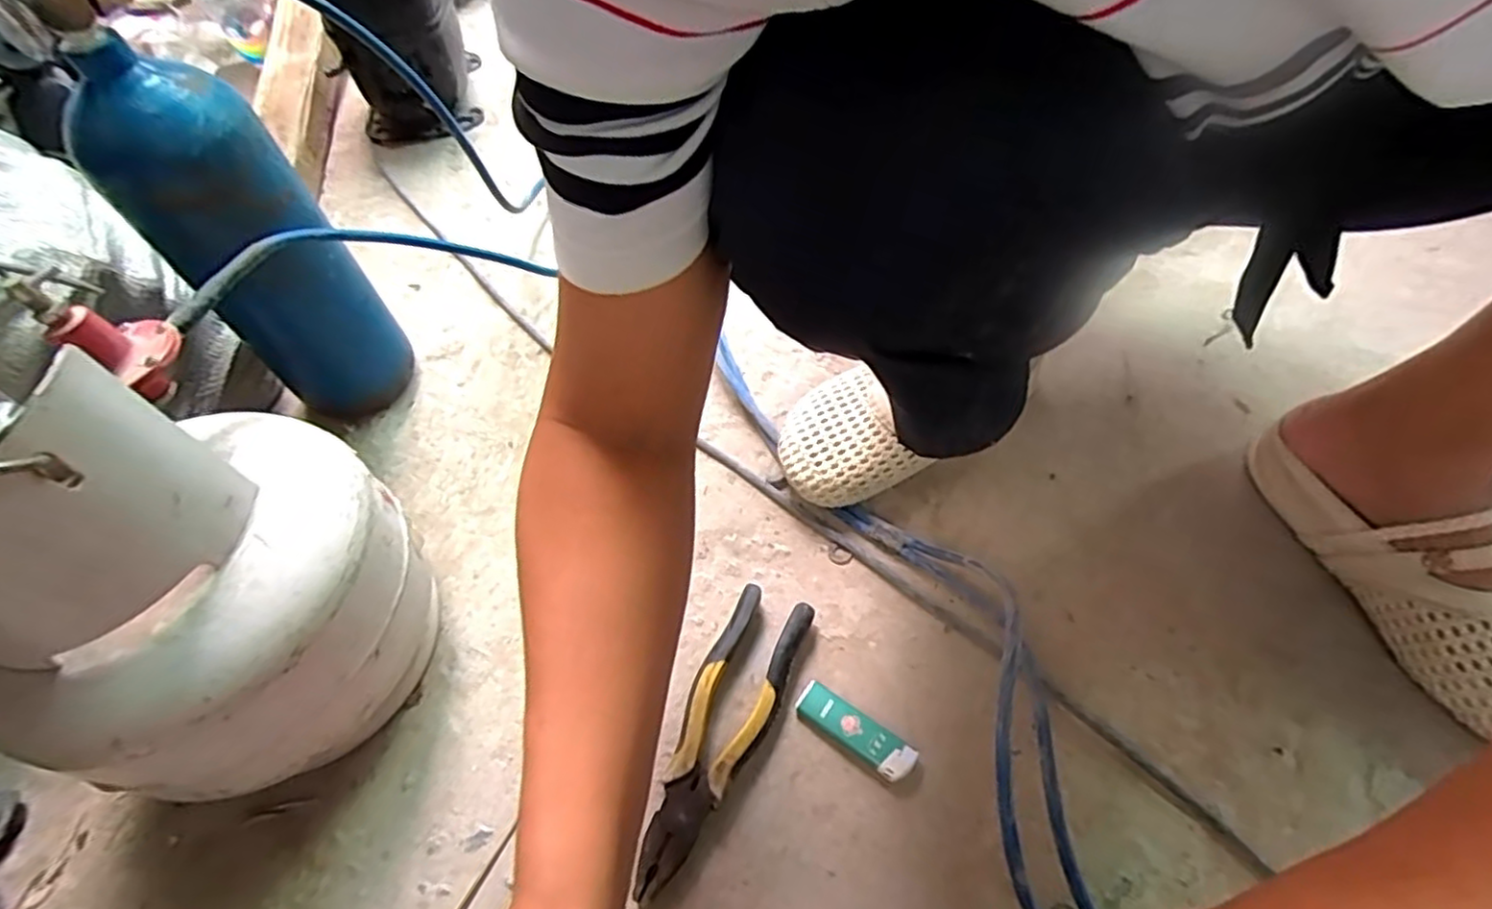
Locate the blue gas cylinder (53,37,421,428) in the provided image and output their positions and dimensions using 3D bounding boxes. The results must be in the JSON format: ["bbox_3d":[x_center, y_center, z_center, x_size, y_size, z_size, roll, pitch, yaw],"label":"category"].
[{"bbox_3d":[-0.371,-0.148,0.538,0.101,0.309,0.108,-39,62,-21],"label":"blue gas cylinder"}]

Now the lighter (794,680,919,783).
[{"bbox_3d":[0.070,0.178,0.450,0.080,0.012,0.025,32,63,23],"label":"lighter"}]

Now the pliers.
[{"bbox_3d":[-0.016,0.180,0.449,0.054,0.024,0.194,18,58,16],"label":"pliers"}]

